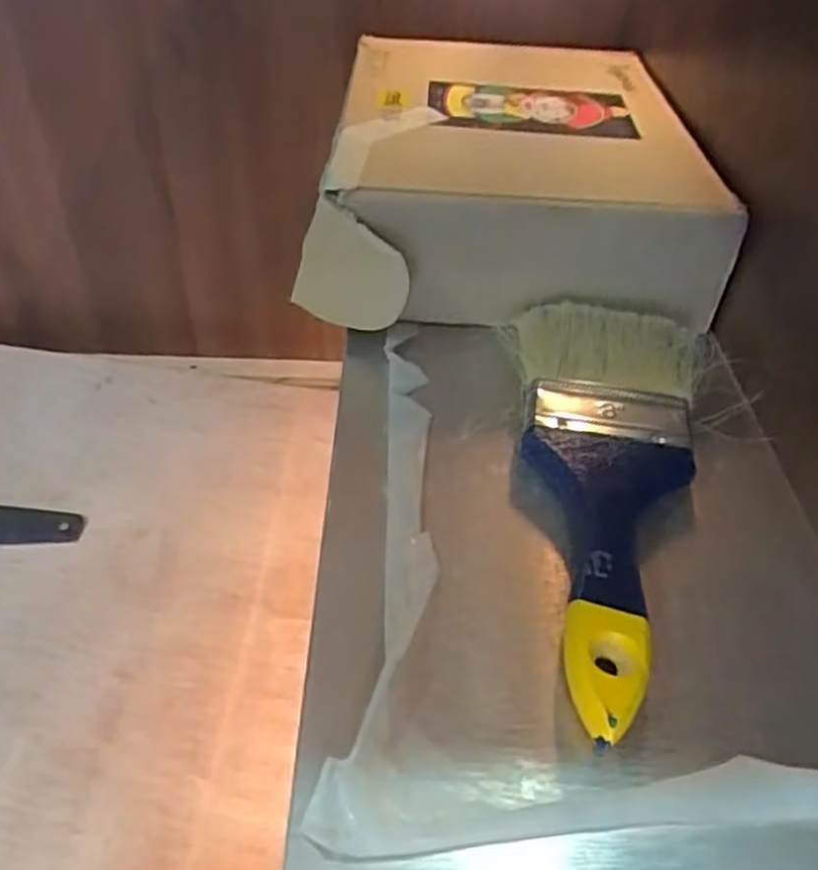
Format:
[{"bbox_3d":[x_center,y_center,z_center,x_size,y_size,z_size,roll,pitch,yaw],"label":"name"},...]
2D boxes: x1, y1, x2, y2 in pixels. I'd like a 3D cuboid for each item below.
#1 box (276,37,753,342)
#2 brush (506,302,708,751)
[{"bbox_3d":[0.058,-0.155,0.459,0.225,0.073,0.270,6,42,4],"label":"box"},{"bbox_3d":[0.083,0.016,0.307,0.081,0.023,0.212,6,42,5],"label":"brush"}]

